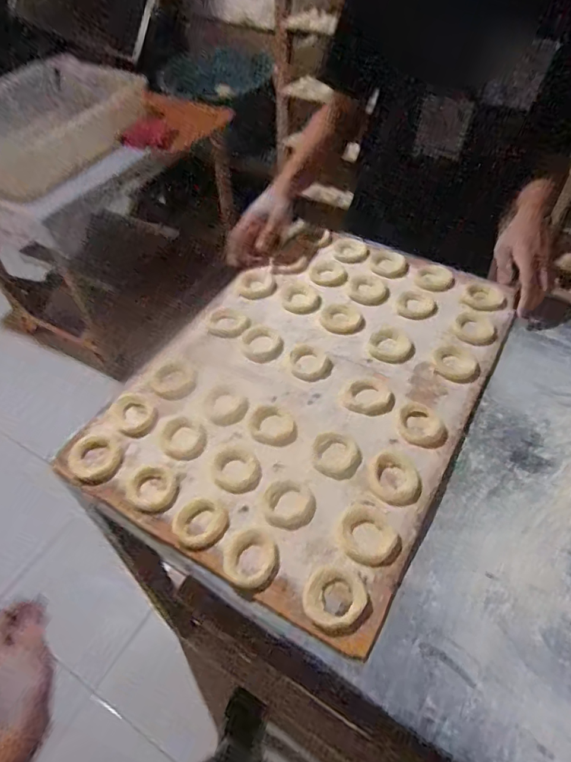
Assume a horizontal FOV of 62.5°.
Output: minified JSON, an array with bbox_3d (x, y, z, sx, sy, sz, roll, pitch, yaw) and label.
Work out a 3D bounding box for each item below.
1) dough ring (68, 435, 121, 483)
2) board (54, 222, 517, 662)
[{"bbox_3d":[-0.236,0.093,0.579,0.057,0.016,0.066,-31,56,-21],"label":"dough ring"},{"bbox_3d":[0.048,-0.020,0.664,0.414,0.019,0.592,24,57,20],"label":"board"}]

